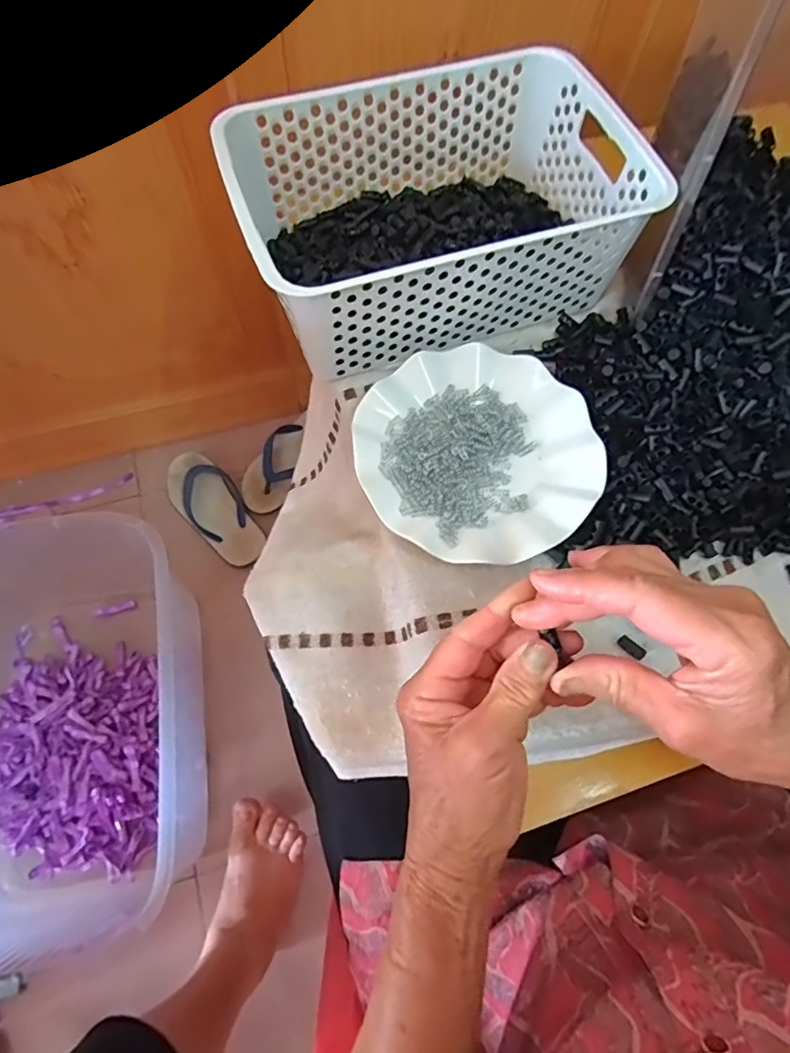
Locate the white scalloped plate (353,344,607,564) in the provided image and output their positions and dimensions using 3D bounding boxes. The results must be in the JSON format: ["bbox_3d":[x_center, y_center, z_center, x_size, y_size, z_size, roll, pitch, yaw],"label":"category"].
[{"bbox_3d":[0.062,-0.060,0.423,0.178,0.019,0.179,1,68,-2],"label":"white scalloped plate"}]

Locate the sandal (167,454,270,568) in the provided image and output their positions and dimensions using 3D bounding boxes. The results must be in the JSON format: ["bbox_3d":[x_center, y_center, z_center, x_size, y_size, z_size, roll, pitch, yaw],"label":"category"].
[{"bbox_3d":[-0.307,-0.034,0.934,0.097,0.032,0.219,-40,75,-16],"label":"sandal"}]

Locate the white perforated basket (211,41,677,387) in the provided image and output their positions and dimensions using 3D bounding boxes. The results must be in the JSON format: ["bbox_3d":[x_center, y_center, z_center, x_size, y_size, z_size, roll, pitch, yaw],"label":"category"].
[{"bbox_3d":[0.030,-0.261,0.453,0.302,0.099,0.199,-18,70,-10],"label":"white perforated basket"}]

